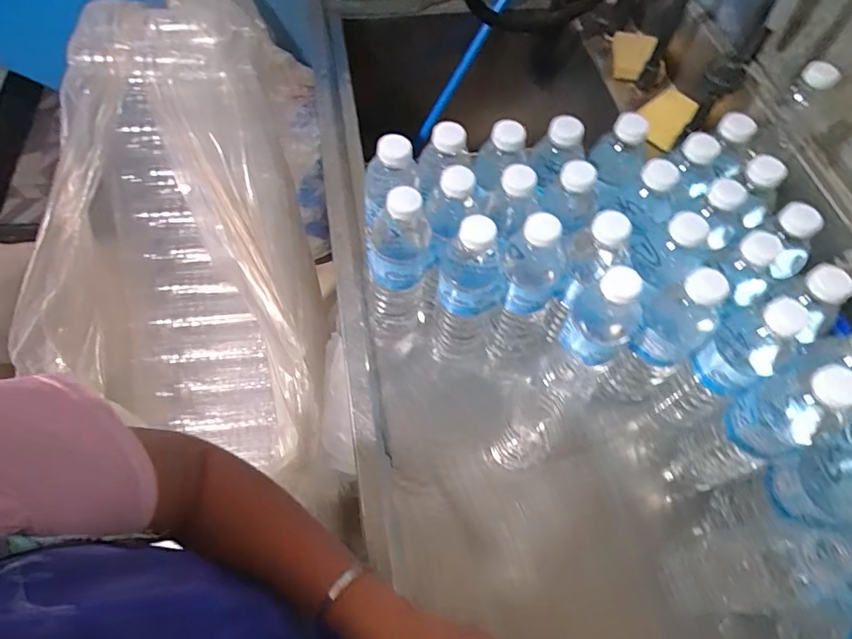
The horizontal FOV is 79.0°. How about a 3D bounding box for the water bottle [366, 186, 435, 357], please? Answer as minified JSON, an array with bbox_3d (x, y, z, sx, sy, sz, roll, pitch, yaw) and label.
[{"bbox_3d":[-0.027,-0.043,0.547,0.064,0.221,0.063,1,60,-3],"label":"water bottle"}]

